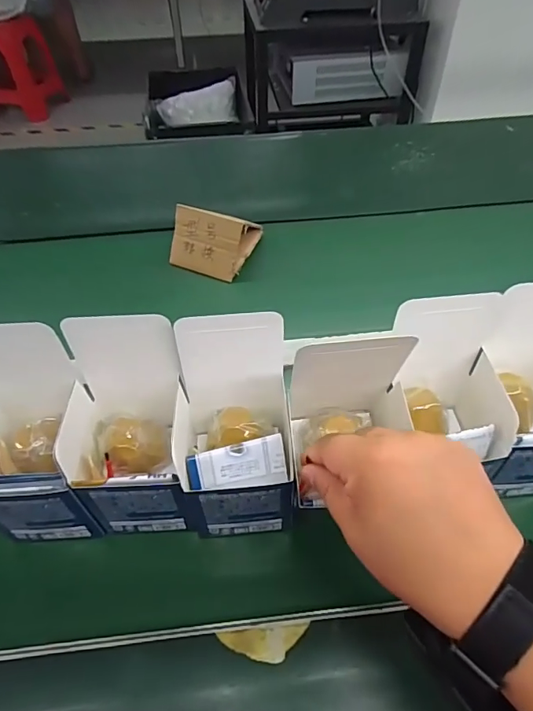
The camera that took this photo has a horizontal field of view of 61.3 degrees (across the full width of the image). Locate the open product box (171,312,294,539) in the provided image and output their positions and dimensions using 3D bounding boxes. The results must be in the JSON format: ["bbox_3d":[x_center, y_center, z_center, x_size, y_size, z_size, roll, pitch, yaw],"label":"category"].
[{"bbox_3d":[-0.025,0.061,0.357,0.085,0.159,0.099,-2,49,-1],"label":"open product box"}]

